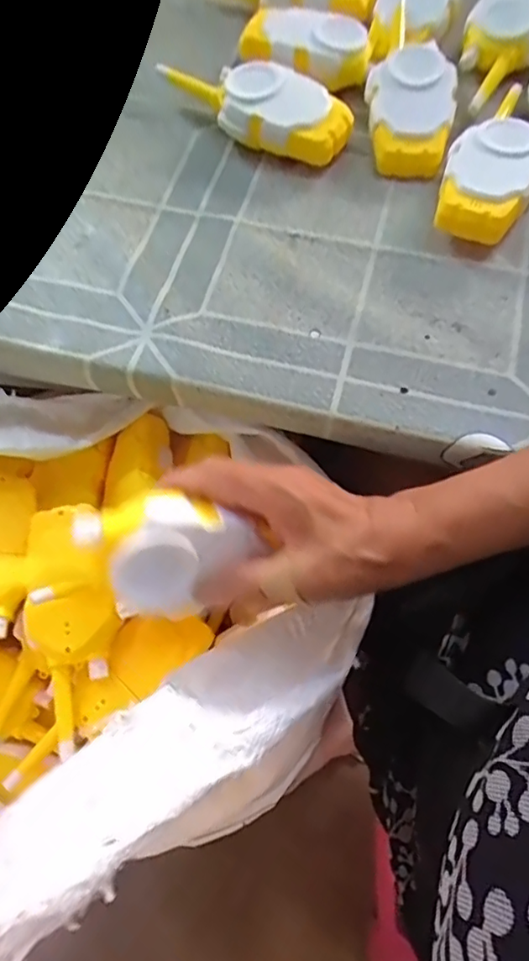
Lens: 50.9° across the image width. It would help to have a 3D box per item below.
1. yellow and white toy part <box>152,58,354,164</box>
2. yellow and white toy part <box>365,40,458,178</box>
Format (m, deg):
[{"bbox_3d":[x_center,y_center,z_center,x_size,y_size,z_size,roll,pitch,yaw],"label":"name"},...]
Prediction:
[{"bbox_3d":[-0.006,-0.290,0.433,0.150,0.042,0.057,24,71,12],"label":"yellow and white toy part"},{"bbox_3d":[0.112,-0.282,0.425,0.062,0.049,0.081,3,68,4],"label":"yellow and white toy part"}]

